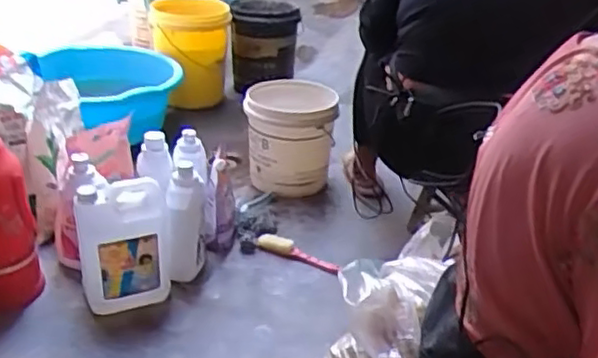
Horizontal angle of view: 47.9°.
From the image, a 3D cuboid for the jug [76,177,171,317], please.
[{"bbox_3d":[-0.388,0.160,1.502,0.188,0.275,0.114,-9,29,-21],"label":"jug"}]

